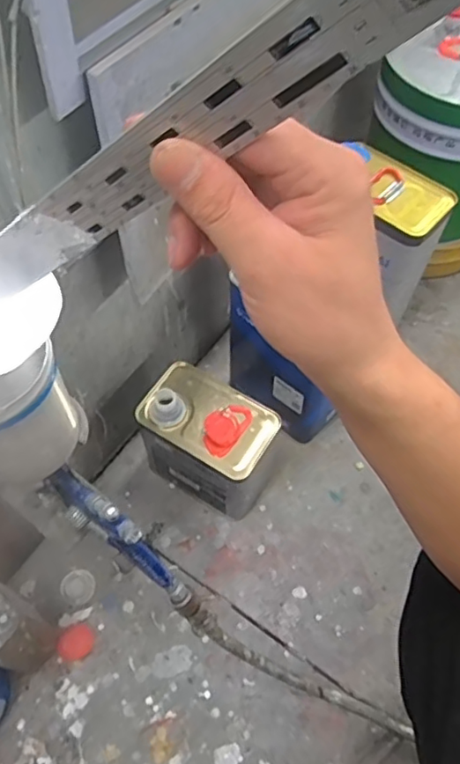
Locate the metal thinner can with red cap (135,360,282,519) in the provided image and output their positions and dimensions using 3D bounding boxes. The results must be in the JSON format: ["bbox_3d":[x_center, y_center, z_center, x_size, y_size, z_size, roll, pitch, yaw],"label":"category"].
[{"bbox_3d":[-0.030,0.088,0.793,0.158,0.187,0.091,31,63,18],"label":"metal thinner can with red cap"}]

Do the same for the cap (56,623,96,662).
[{"bbox_3d":[-0.192,0.328,0.744,0.046,0.008,0.040,-35,64,-19],"label":"cap"}]

